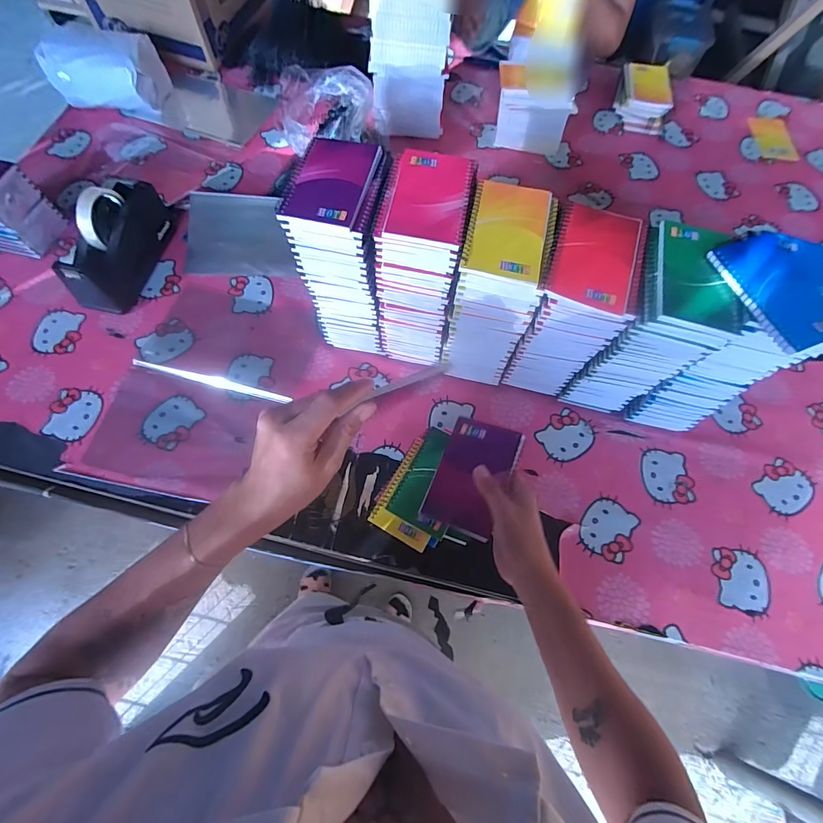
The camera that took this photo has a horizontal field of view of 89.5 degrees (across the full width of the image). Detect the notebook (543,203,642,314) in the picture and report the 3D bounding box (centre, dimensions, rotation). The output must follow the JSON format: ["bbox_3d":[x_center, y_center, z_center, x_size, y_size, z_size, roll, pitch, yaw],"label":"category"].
[{"bbox_3d":[0.191,-0.164,0.432,0.082,0.009,0.126,18,67,5],"label":"notebook"}]

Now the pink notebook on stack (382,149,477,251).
[{"bbox_3d":[0.021,-0.230,0.446,0.081,0.008,0.125,10,67,2],"label":"pink notebook on stack"}]

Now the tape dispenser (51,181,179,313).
[{"bbox_3d":[-0.462,-0.270,0.651,0.081,0.117,0.205,15,67,4],"label":"tape dispenser"}]

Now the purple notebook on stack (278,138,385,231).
[{"bbox_3d":[-0.088,-0.257,0.458,0.085,0.017,0.129,10,67,2],"label":"purple notebook on stack"}]

